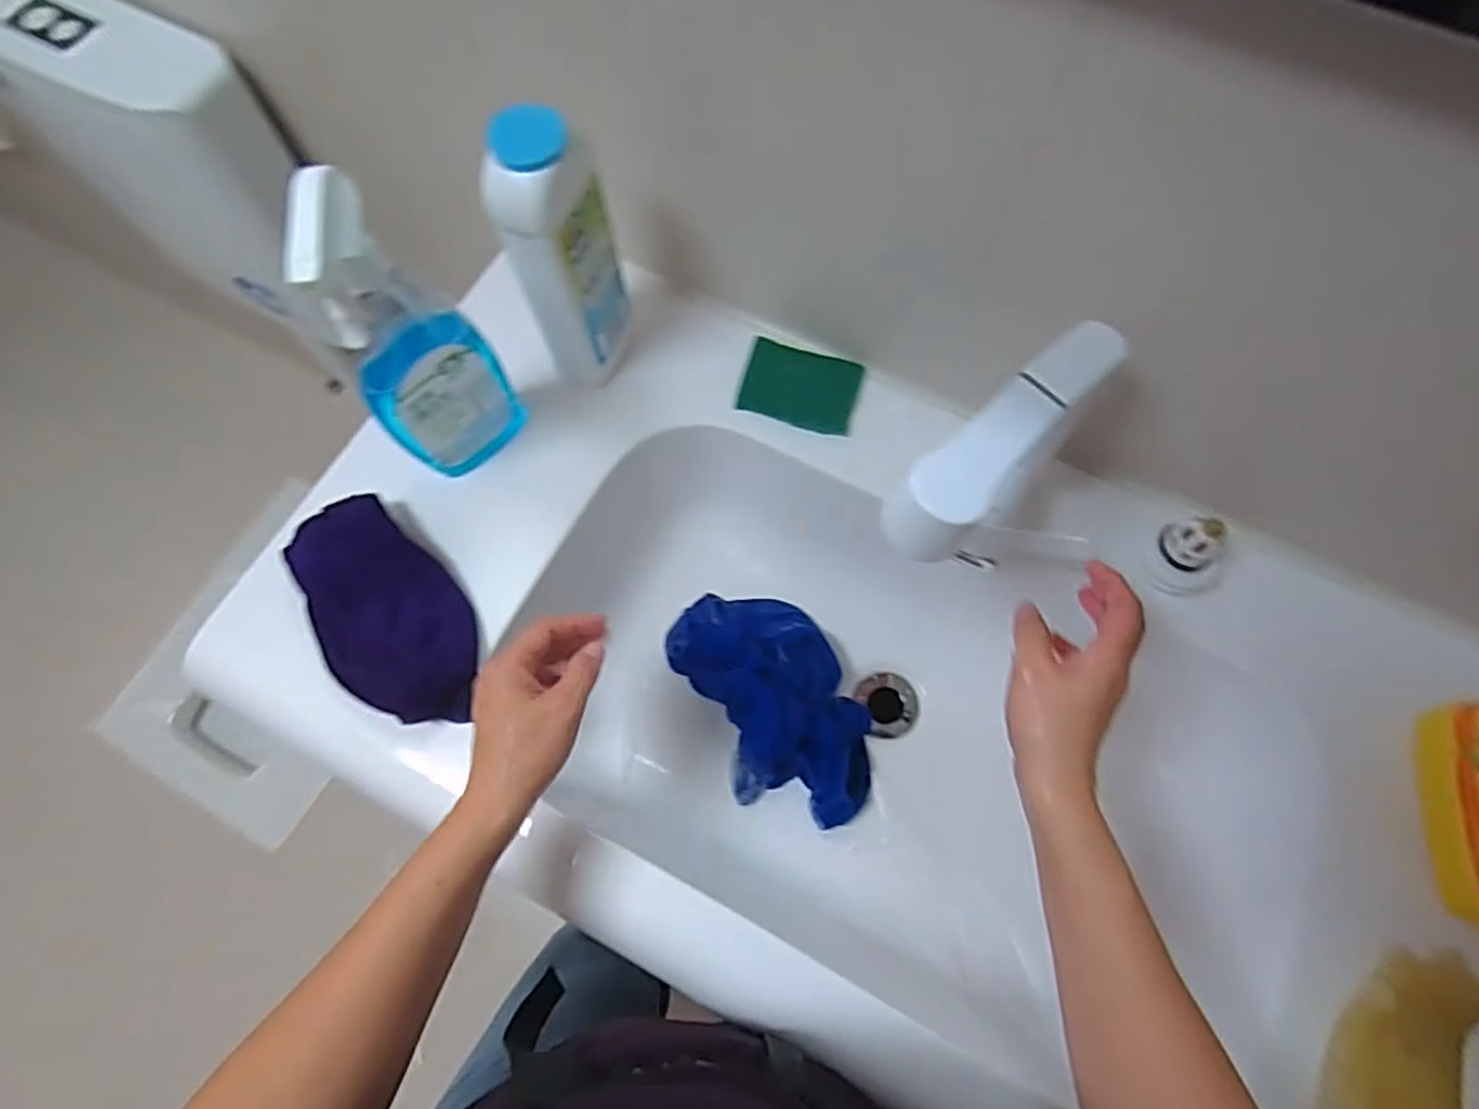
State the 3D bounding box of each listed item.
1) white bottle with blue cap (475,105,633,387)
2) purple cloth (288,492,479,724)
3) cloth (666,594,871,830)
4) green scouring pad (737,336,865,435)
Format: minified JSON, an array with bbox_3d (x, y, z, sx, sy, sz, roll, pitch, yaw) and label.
[{"bbox_3d":[-0.124,-0.213,0.543,0.046,0.216,0.077,23,73,9],"label":"white bottle with blue cap"},{"bbox_3d":[-0.265,0.043,0.553,0.102,0.035,0.175,-35,74,-10],"label":"purple cloth"},{"bbox_3d":[0.034,0.128,0.654,0.130,0.050,0.221,-27,73,-7],"label":"cloth"},{"bbox_3d":[0.053,-0.144,0.637,0.096,0.008,0.072,14,72,6],"label":"green scouring pad"}]

